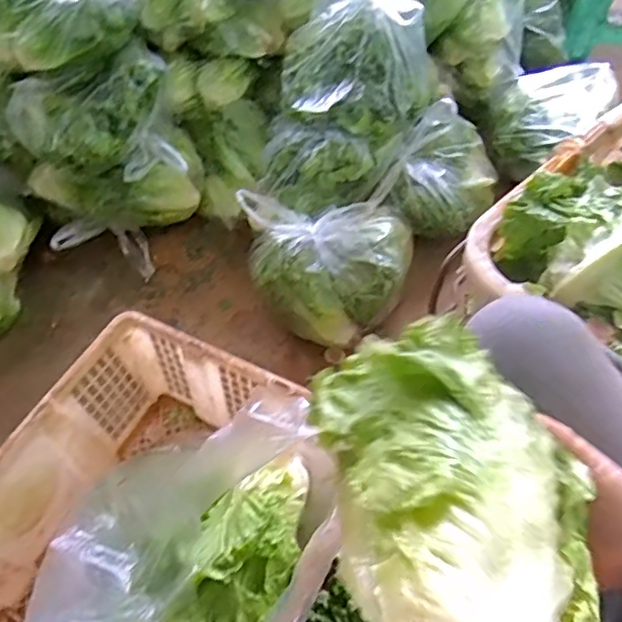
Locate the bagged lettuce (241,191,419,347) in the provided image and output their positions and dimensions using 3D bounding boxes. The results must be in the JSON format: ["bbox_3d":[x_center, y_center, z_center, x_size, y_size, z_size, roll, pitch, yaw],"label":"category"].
[{"bbox_3d":[0.047,-0.079,0.916,0.280,0.170,0.203,-13,55,-5],"label":"bagged lettuce"}]

